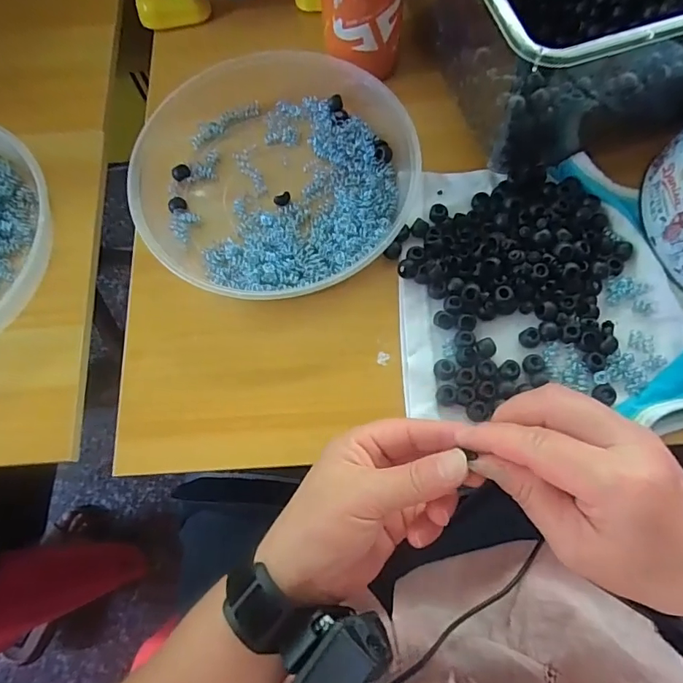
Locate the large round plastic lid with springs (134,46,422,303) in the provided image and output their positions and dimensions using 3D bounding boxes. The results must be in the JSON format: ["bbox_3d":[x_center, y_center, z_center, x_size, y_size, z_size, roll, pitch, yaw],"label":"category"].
[{"bbox_3d":[-0.058,-0.143,0.403,0.229,0.038,0.229,-1,72,2],"label":"large round plastic lid with springs"}]

